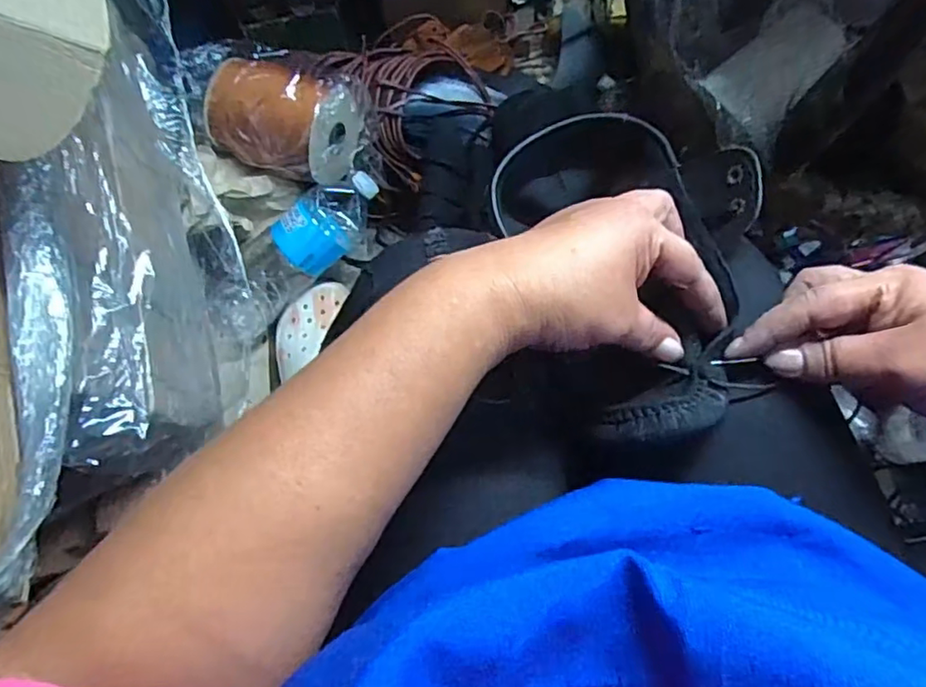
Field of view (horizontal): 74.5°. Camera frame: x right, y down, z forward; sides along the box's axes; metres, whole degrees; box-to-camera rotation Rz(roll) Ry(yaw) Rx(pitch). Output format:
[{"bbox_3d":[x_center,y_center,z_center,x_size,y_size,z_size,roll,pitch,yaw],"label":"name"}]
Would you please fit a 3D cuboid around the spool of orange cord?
[{"bbox_3d":[-0.200,-0.244,0.682,0.163,0.108,0.111,29,79,8],"label":"spool of orange cord"}]

